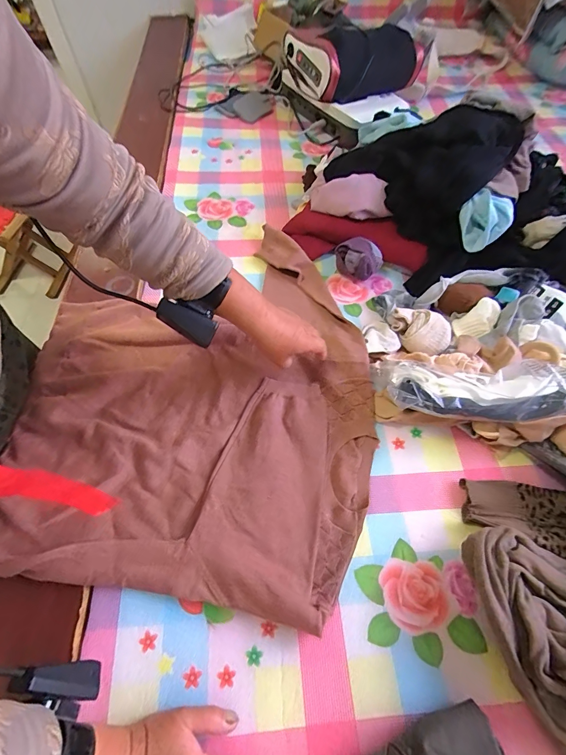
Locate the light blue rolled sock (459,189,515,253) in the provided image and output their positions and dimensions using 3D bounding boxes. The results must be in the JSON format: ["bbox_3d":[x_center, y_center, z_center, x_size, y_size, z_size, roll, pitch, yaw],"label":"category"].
[{"bbox_3d":[0.342,-0.263,0.624,0.080,0.080,0.081,32,65,17],"label":"light blue rolled sock"}]

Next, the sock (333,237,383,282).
[{"bbox_3d":[0.141,-0.214,0.668,0.066,0.061,0.082,-30,64,-16],"label":"sock"}]

